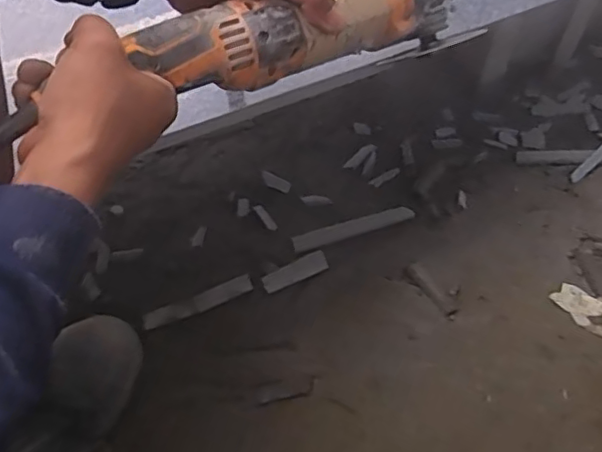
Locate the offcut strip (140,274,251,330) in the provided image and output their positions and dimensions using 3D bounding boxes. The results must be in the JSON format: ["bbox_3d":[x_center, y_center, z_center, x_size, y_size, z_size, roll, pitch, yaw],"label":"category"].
[{"bbox_3d":[-0.117,0.087,0.662,0.127,0.004,0.022,-21,58,-2],"label":"offcut strip"}]

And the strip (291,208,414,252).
[{"bbox_3d":[0.061,0.001,0.699,0.148,0.007,0.020,-17,60,-7],"label":"strip"}]

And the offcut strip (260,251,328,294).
[{"bbox_3d":[-0.006,0.054,0.668,0.078,0.004,0.024,-27,61,-12],"label":"offcut strip"}]

